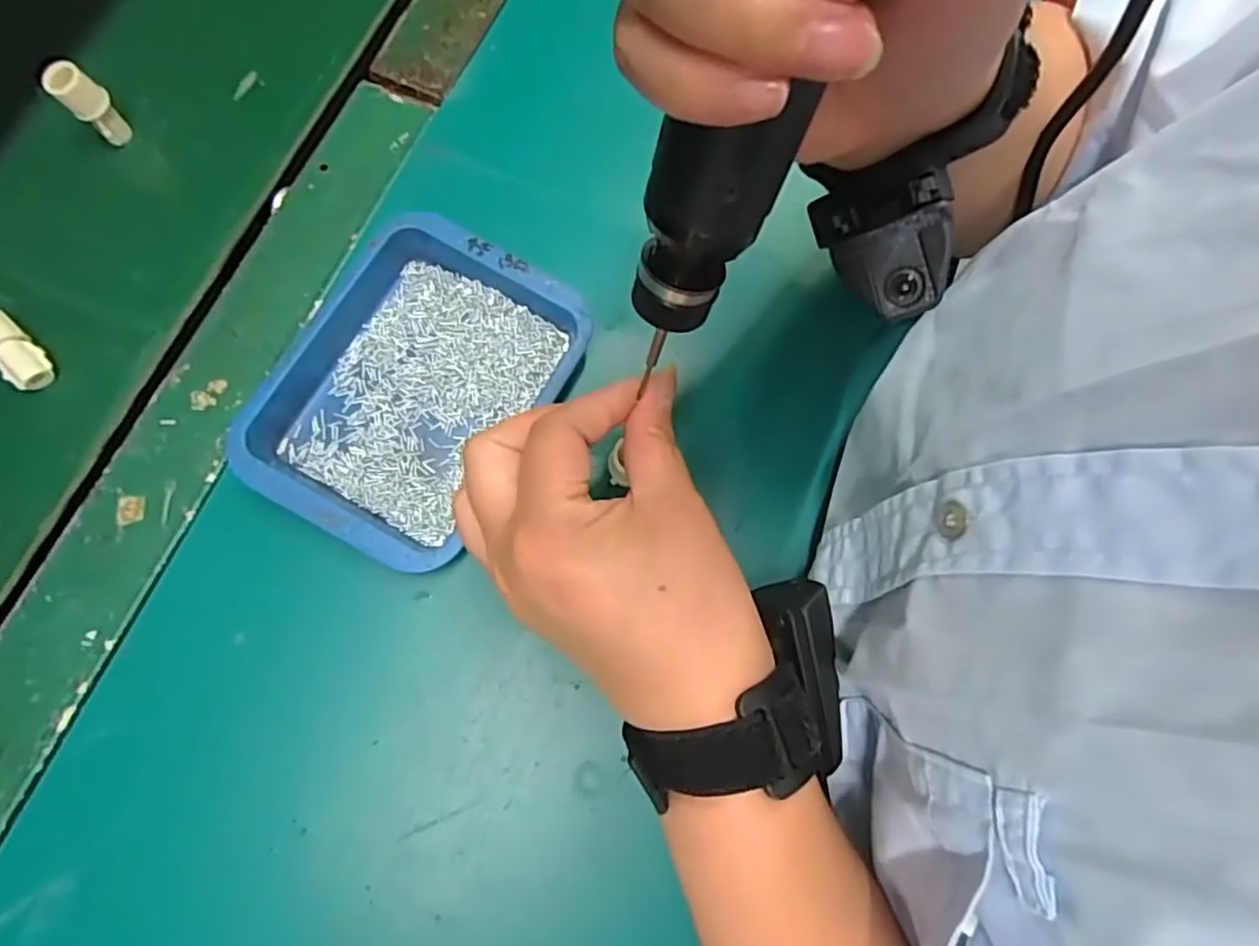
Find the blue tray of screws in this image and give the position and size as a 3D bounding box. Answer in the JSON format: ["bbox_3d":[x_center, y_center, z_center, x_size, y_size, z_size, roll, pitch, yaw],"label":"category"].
[{"bbox_3d":[-0.109,-0.046,0.327,0.131,0.022,0.154,28,77,7],"label":"blue tray of screws"}]

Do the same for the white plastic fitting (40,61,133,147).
[{"bbox_3d":[-0.284,-0.194,0.355,0.015,0.042,0.020,41,78,9],"label":"white plastic fitting"}]

